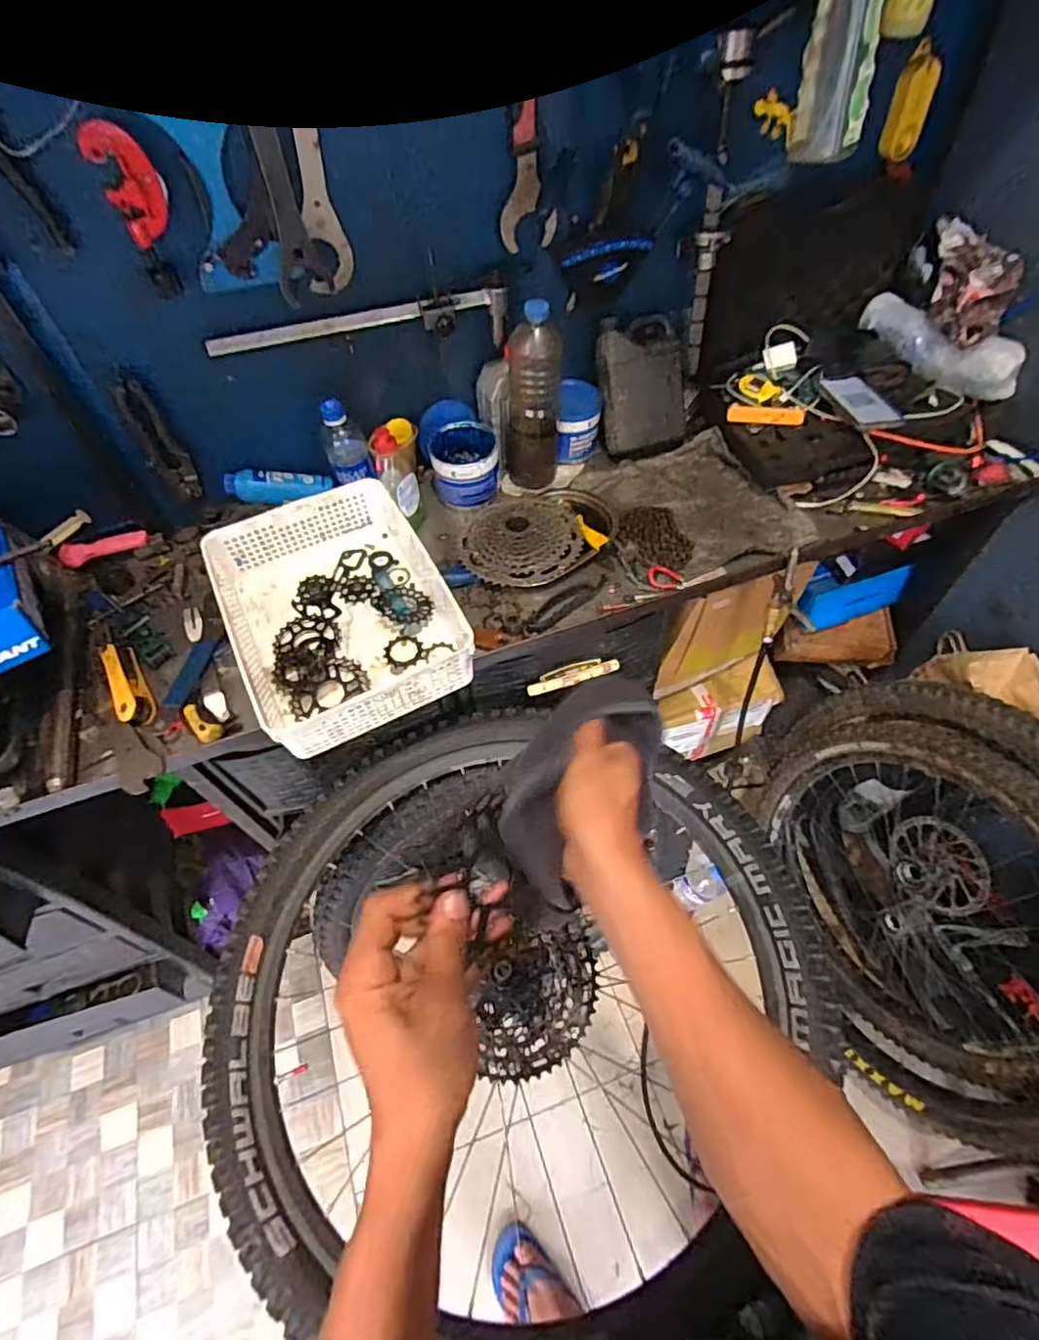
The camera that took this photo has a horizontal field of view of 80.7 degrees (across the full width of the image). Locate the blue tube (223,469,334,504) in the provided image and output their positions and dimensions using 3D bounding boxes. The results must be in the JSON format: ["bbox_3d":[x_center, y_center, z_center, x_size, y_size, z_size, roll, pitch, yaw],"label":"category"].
[{"bbox_3d":[-0.361,-0.278,0.924,0.149,0.035,0.040,-9,53,-24],"label":"blue tube"}]

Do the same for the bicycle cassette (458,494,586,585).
[{"bbox_3d":[0.001,-0.193,0.867,0.172,0.034,0.173,-2,55,3],"label":"bicycle cassette"}]

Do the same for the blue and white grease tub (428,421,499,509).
[{"bbox_3d":[-0.084,-0.307,0.941,0.101,0.094,0.102,-2,55,3],"label":"blue and white grease tub"}]

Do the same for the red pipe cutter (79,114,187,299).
[{"bbox_3d":[-0.393,-0.477,0.644,0.054,0.150,0.025,-19,56,-9],"label":"red pipe cutter"}]

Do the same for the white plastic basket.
[{"bbox_3d":[-0.227,-0.077,0.768,0.250,0.088,0.326,-25,57,-13],"label":"white plastic basket"}]

